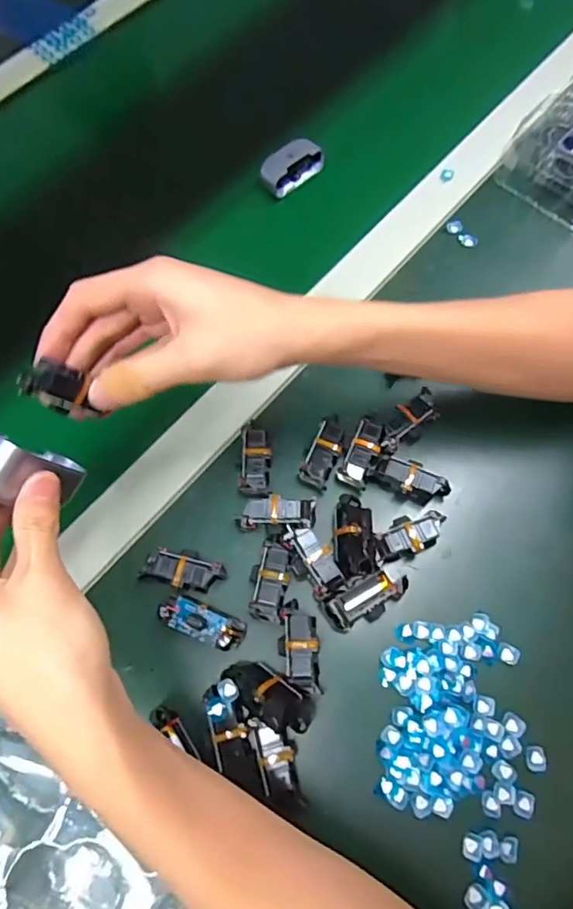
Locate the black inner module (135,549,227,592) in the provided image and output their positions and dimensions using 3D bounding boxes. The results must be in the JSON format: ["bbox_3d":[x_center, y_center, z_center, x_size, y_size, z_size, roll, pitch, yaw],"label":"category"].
[{"bbox_3d":[-0.066,0.076,0.355,0.053,0.021,0.026,13,69,8],"label":"black inner module"}]

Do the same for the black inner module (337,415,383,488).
[{"bbox_3d":[0.053,0.000,0.377,0.021,0.018,0.048,23,71,11],"label":"black inner module"}]

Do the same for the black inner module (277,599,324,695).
[{"bbox_3d":[0.007,0.118,0.332,0.024,0.023,0.052,-4,68,1],"label":"black inner module"}]

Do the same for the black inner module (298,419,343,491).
[{"bbox_3d":[0.027,-0.002,0.379,0.021,0.019,0.050,23,71,11],"label":"black inner module"}]

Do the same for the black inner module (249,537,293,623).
[{"bbox_3d":[-0.011,0.081,0.349,0.024,0.022,0.053,9,69,6],"label":"black inner module"}]

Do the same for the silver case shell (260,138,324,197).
[{"bbox_3d":[0.006,-0.261,0.483,0.058,0.031,0.018,-36,71,-12],"label":"silver case shell"}]

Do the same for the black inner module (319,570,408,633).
[{"bbox_3d":[0.050,0.093,0.341,0.054,0.019,0.026,-22,69,-6],"label":"black inner module"}]

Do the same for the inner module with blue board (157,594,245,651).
[{"bbox_3d":[-0.052,0.107,0.340,0.054,0.022,0.021,20,70,10],"label":"inner module with blue board"}]

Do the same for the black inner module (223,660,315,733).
[{"bbox_3d":[-0.011,0.143,0.318,0.057,0.033,0.026,27,72,12],"label":"black inner module"}]

